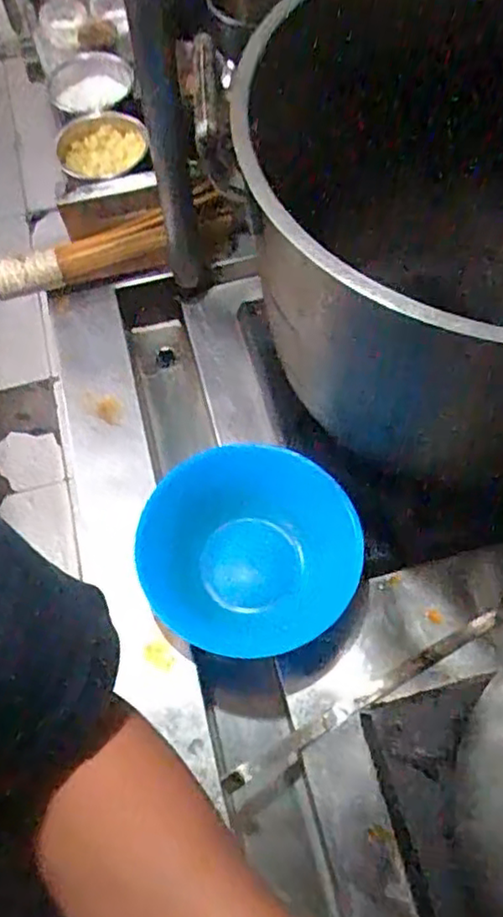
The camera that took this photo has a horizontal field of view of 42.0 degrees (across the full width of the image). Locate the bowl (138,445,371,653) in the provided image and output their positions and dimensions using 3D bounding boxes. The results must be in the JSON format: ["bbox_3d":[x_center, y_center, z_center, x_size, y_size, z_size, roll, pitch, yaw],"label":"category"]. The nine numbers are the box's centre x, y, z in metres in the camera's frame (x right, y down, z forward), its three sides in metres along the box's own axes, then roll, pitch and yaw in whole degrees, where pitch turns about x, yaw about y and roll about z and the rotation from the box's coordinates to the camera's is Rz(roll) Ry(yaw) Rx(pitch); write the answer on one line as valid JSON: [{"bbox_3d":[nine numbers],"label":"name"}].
[{"bbox_3d":[-0.003,0.098,0.678,0.221,0.084,0.199,-16,64,-6],"label":"bowl"}]

